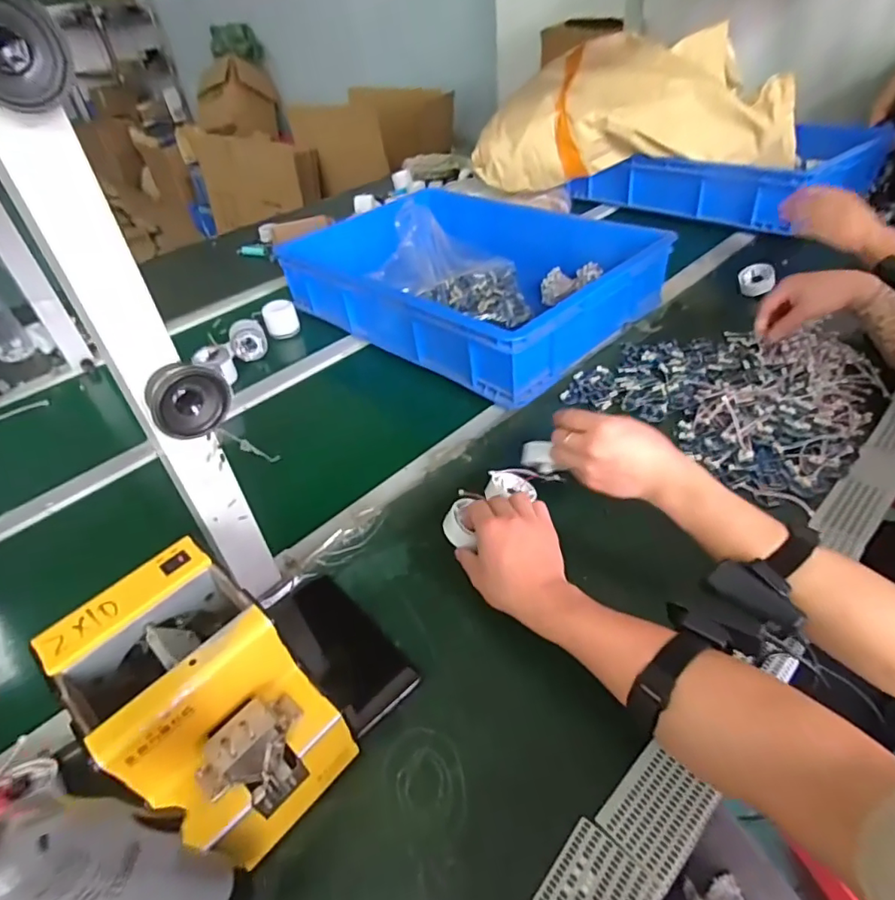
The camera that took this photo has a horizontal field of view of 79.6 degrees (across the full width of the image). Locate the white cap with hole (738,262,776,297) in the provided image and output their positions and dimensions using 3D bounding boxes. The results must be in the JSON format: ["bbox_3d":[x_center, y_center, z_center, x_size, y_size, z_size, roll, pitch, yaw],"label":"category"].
[{"bbox_3d":[0.547,-0.304,0.951,0.056,0.043,0.055,16,46,23],"label":"white cap with hole"}]

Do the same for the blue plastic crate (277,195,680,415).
[{"bbox_3d":[0.037,-0.320,0.981,0.577,0.167,0.418,31,54,34],"label":"blue plastic crate"}]

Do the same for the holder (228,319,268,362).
[{"bbox_3d":[-0.351,-0.194,0.949,0.061,0.054,0.064,-18,43,-12],"label":"holder"}]

